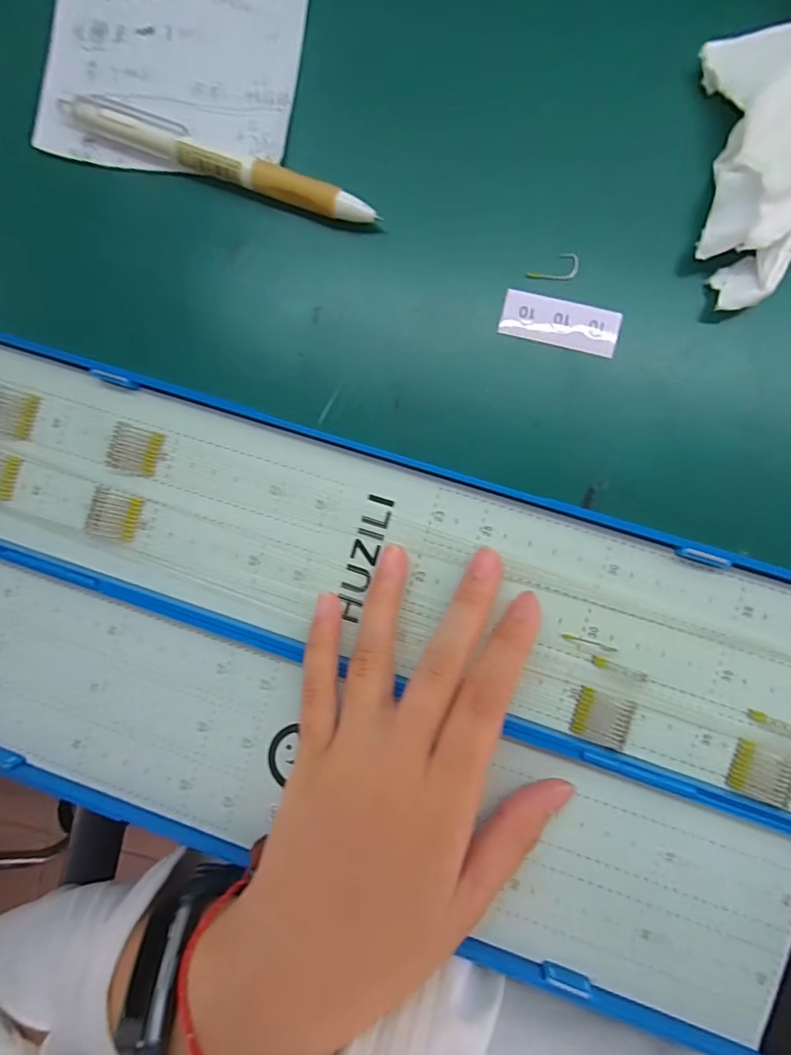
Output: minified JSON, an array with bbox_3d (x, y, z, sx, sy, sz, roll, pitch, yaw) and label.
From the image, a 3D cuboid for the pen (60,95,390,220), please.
[{"bbox_3d":[-0.073,-0.154,0.213,0.140,0.011,0.016,24,91,5],"label":"pen"}]

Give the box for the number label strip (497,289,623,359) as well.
[{"bbox_3d":[0.066,-0.082,0.206,0.046,0.004,0.017,16,105,6],"label":"number label strip"}]

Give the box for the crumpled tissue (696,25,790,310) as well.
[{"bbox_3d":[0.148,-0.133,0.191,0.062,0.024,0.098,2,89,5],"label":"crumpled tissue"}]

